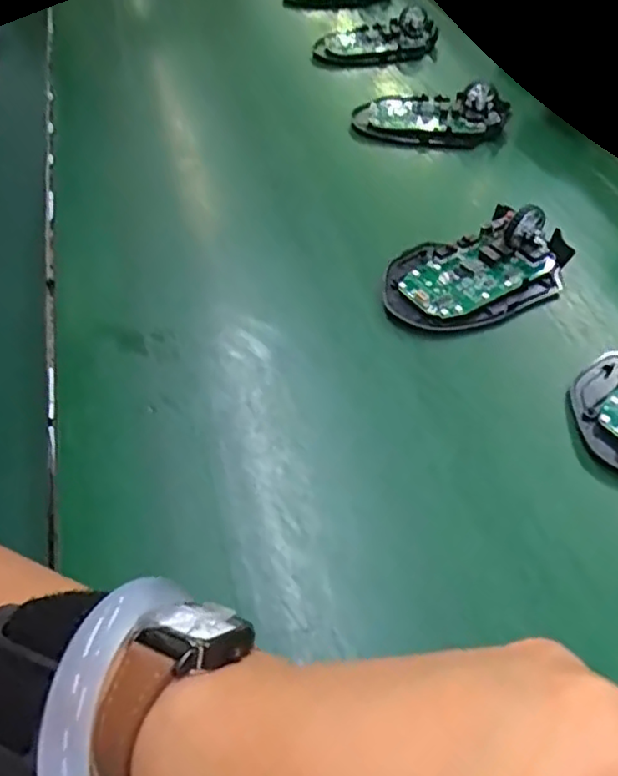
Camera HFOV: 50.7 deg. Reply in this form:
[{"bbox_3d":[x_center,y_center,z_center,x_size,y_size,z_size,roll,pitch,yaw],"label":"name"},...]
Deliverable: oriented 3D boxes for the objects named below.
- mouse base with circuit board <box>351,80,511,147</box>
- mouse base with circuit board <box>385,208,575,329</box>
[{"bbox_3d":[0.090,-0.206,0.487,0.110,0.025,0.051,12,51,14],"label":"mouse base with circuit board"},{"bbox_3d":[0.095,-0.070,0.367,0.111,0.026,0.065,-23,51,-15],"label":"mouse base with circuit board"}]

